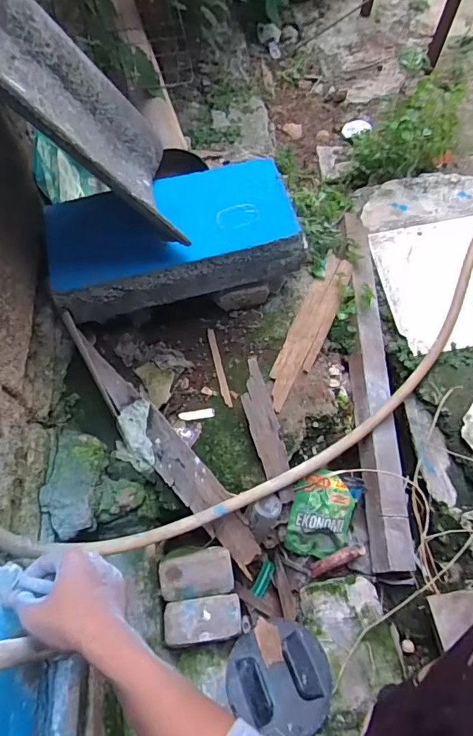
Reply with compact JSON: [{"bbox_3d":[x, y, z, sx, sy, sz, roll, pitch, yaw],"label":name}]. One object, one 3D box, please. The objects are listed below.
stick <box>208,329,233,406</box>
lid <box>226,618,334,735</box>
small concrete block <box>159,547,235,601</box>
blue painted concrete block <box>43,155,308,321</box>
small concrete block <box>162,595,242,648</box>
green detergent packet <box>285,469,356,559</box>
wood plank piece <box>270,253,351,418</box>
[{"bbox_3d":[-0.031,-0.003,0.802,0.014,0.009,0.159,-12,61,-5],"label":"stick"},{"bbox_3d":[0.061,0.422,0.620,0.139,0.018,0.128,-1,61,1],"label":"lid"},{"bbox_3d":[-0.060,0.305,0.678,0.109,0.040,0.071,-10,61,-4],"label":"small concrete block"},{"bbox_3d":[-0.107,-0.220,0.777,0.400,0.104,0.191,-13,61,-5],"label":"blue painted concrete block"},{"bbox_3d":[-0.047,0.362,0.649,0.109,0.036,0.056,-8,61,-2],"label":"small concrete block"},{"bbox_3d":[0.140,0.249,0.749,0.096,0.024,0.152,12,102,7],"label":"green detergent packet"},{"bbox_3d":[0.133,-0.074,0.814,0.063,0.012,0.328,20,68,18],"label":"wood plank piece"}]

